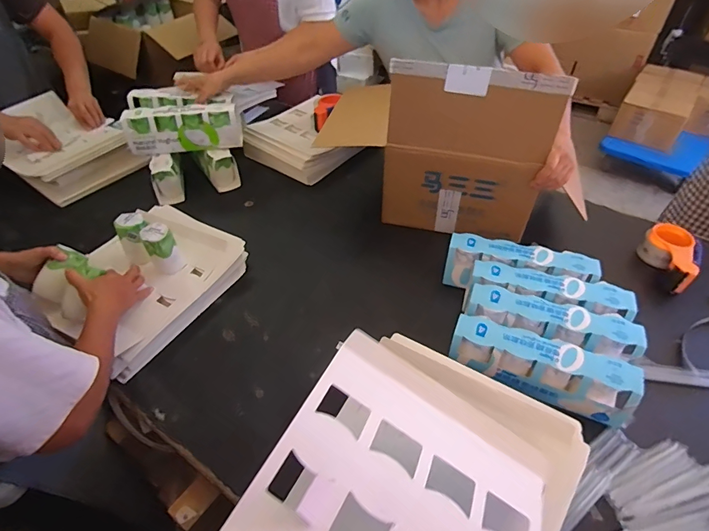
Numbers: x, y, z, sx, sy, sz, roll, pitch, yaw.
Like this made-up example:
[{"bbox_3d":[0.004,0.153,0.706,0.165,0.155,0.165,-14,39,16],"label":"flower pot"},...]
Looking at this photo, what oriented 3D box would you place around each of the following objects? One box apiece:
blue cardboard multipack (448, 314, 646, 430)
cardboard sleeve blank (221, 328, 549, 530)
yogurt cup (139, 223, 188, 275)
[{"bbox_3d":[0.295,0.164,0.664,0.274,0.080,0.068,16,49,16],"label":"blue cardboard multipack"},{"bbox_3d":[0.057,0.226,0.399,0.273,0.019,0.269,35,47,4],"label":"cardboard sleeve blank"},{"bbox_3d":[-0.382,-0.034,0.827,0.054,0.104,0.053,-1,46,1],"label":"yogurt cup"}]

